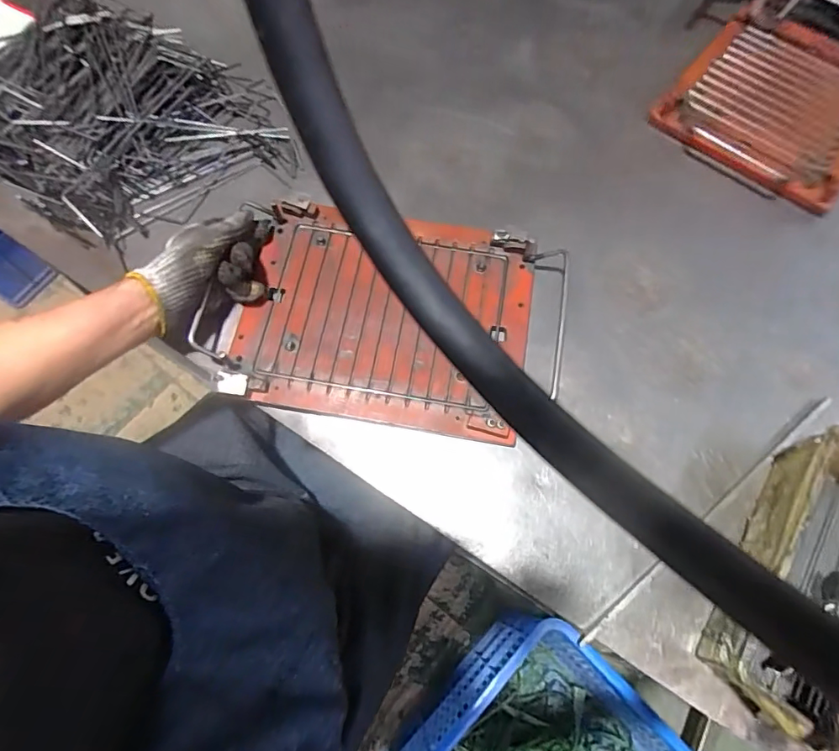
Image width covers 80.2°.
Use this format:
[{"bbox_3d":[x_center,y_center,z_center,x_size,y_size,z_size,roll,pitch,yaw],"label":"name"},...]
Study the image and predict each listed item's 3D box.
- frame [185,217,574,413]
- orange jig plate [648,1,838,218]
[{"bbox_3d":[-0.031,-0.069,0.531,0.368,0.025,0.186,9,70,1],"label":"frame"},{"bbox_3d":[0.469,-0.357,0.647,0.236,0.042,0.248,37,71,12],"label":"orange jig plate"}]

